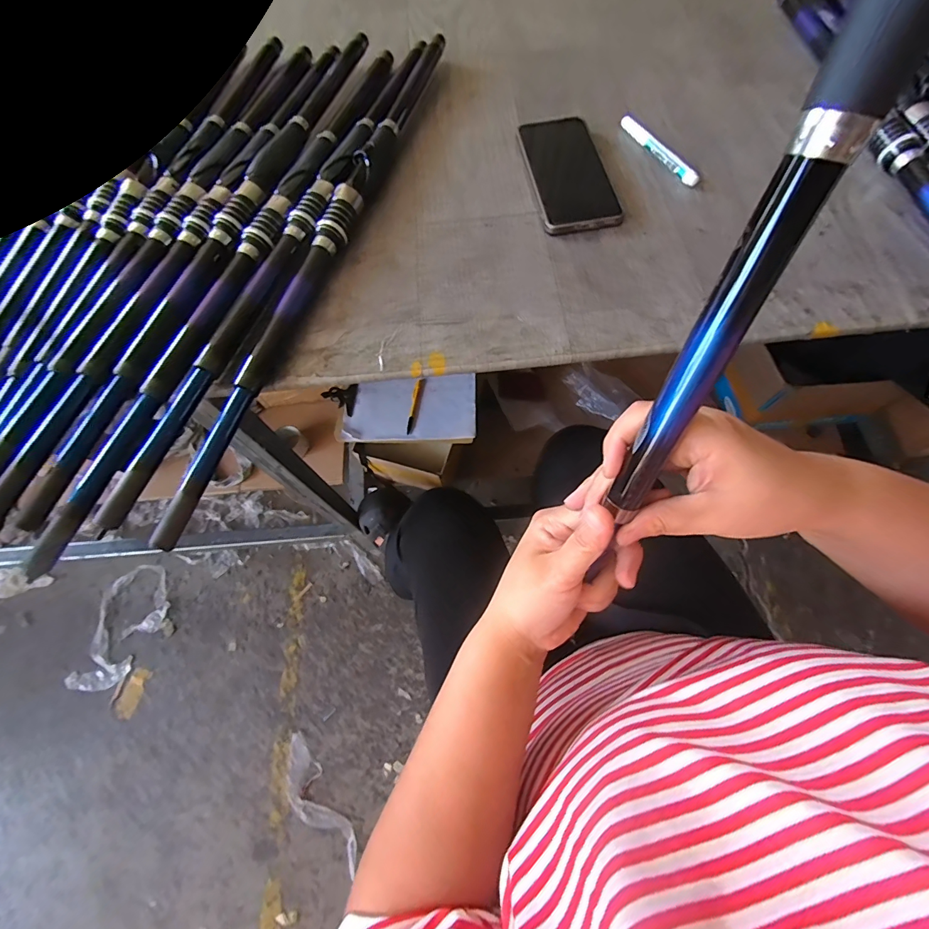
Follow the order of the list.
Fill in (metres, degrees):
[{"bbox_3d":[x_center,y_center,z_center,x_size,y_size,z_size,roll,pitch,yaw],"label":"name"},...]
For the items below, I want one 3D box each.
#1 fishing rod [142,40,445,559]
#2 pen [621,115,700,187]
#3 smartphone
[{"bbox_3d":[-0.126,-0.229,0.391,0.032,0.027,0.625,14,68,8],"label":"fishing rod"},{"bbox_3d":[0.201,-0.330,0.426,0.010,0.014,0.124,-23,68,-8],"label":"pen"},{"bbox_3d":[0.104,-0.302,0.421,0.077,0.013,0.168,-8,67,-2],"label":"smartphone"}]

